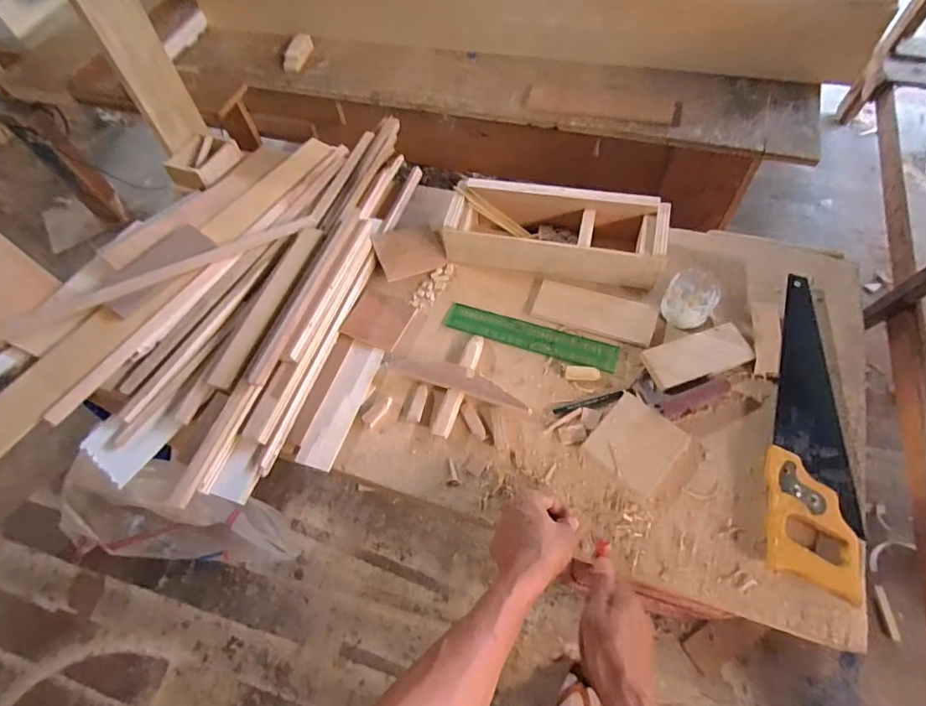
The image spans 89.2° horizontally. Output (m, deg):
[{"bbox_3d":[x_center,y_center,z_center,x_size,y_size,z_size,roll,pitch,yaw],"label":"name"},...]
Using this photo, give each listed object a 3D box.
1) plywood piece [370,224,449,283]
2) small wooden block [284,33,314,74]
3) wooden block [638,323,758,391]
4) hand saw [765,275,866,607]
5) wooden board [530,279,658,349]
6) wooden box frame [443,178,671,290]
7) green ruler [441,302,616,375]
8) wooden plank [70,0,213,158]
[{"bbox_3d":[-0.087,-0.166,0.761,0.101,0.005,0.093,-18,65,-18],"label":"plywood piece"},{"bbox_3d":[-0.371,-0.674,1.057,0.040,0.028,0.112,6,62,9],"label":"small wooden block"},{"bbox_3d":[0.317,0.004,0.636,0.139,0.016,0.062,-18,61,-4],"label":"wooden block"},{"bbox_3d":[0.431,0.078,0.585,0.098,0.031,0.394,10,63,12],"label":"hand saw"},{"bbox_3d":[0.192,-0.061,0.687,0.170,0.008,0.069,17,64,15],"label":"wooden board"},{"bbox_3d":[0.139,-0.185,0.720,0.316,0.076,0.124,11,63,12],"label":"wooden box frame"},{"bbox_3d":[0.097,-0.023,0.681,0.247,0.007,0.046,16,66,13],"label":"green ruler"},{"bbox_3d":[-0.516,-0.466,0.762,0.020,0.257,0.100,18,57,16],"label":"wooden plank"}]

